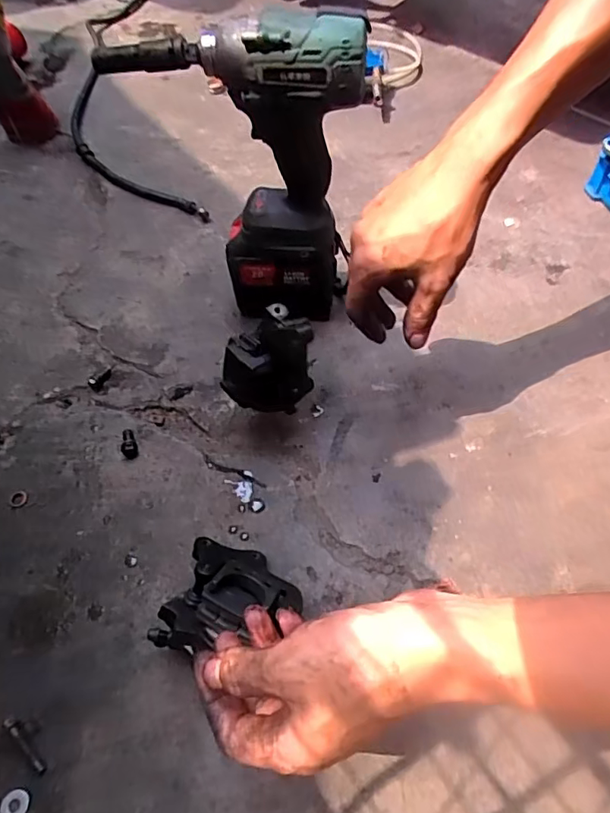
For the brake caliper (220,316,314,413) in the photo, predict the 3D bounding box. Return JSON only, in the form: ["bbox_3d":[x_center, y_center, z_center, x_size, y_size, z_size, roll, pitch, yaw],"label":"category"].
[{"bbox_3d":[-0.034,-0.044,0.465,0.079,0.076,0.070,3,58,2],"label":"brake caliper"}]

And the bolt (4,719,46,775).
[{"bbox_3d":[-0.200,0.243,0.380,0.009,0.005,0.045,-39,76,-22],"label":"bolt"}]

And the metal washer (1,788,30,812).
[{"bbox_3d":[-0.200,0.275,0.365,0.018,0.004,0.018,-1,56,1],"label":"metal washer"}]

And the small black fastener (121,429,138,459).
[{"bbox_3d":[-0.170,0.036,0.509,0.015,0.013,0.030,-23,59,-14],"label":"small black fastener"}]

